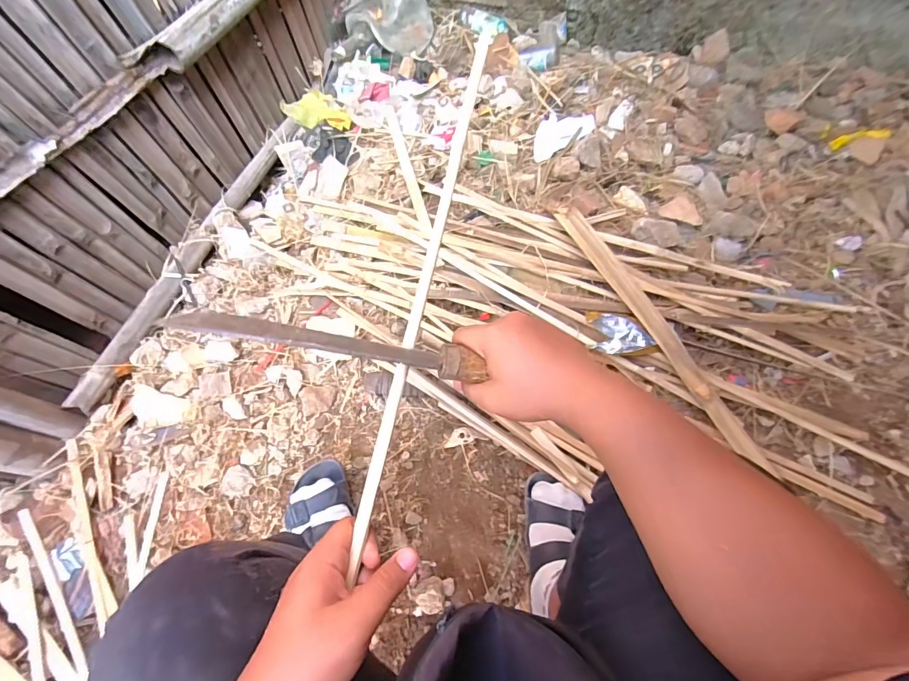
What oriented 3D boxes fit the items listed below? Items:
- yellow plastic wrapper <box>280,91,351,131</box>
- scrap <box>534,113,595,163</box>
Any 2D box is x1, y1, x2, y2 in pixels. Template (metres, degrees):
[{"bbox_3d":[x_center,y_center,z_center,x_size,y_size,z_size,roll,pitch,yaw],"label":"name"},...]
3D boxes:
[{"bbox_3d":[-0.364,-0.630,1.142,0.190,0.024,0.115,24,66,15],"label":"yellow plastic wrapper"},{"bbox_3d":[0.265,-0.536,1.067,0.177,0.031,0.095,-33,65,-13],"label":"scrap"}]

